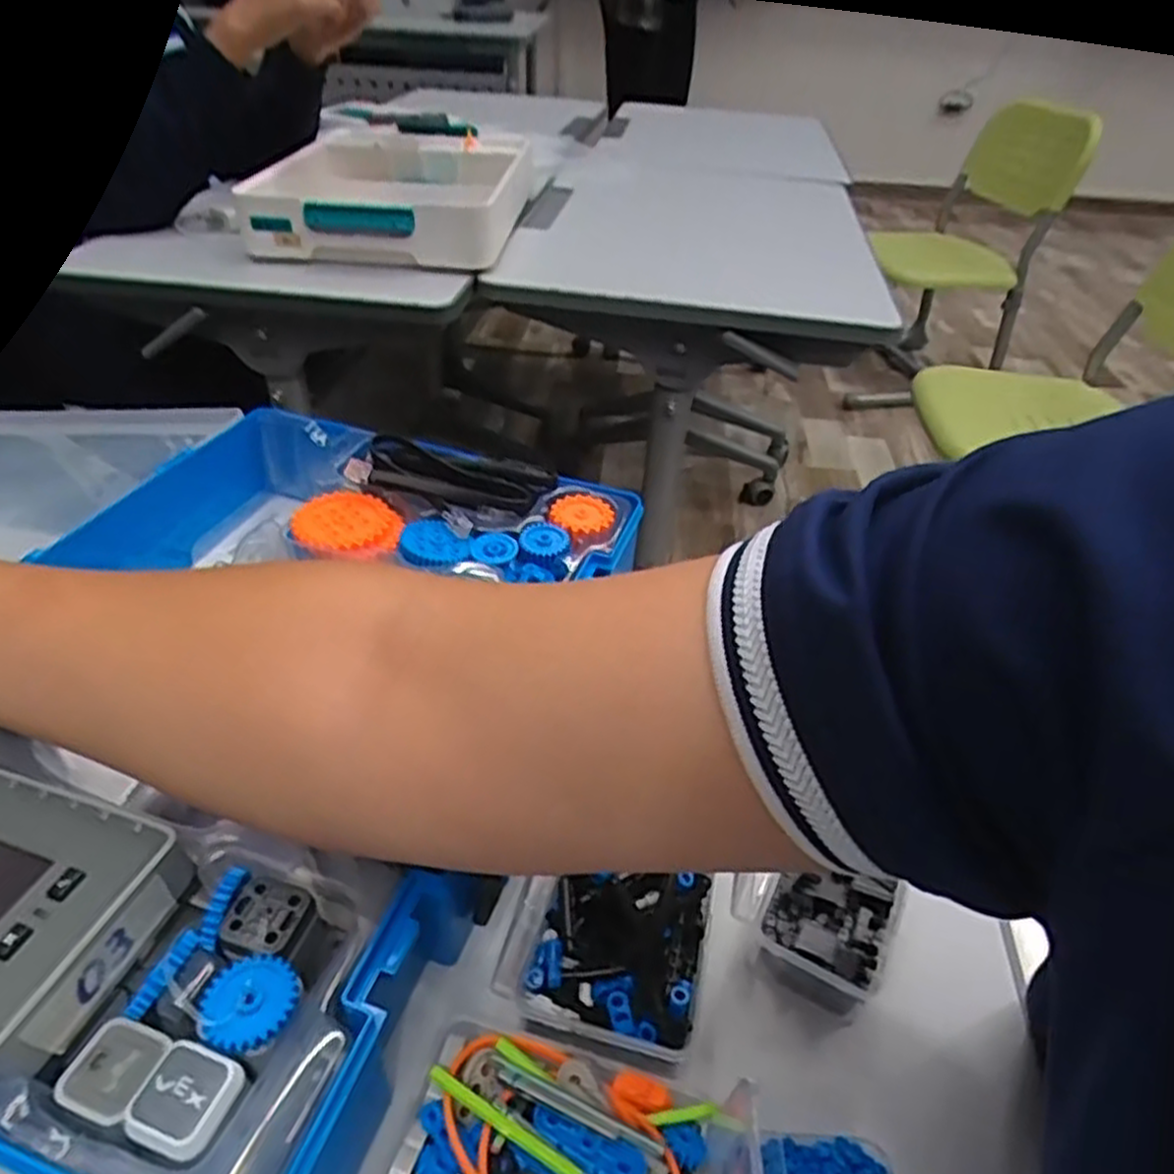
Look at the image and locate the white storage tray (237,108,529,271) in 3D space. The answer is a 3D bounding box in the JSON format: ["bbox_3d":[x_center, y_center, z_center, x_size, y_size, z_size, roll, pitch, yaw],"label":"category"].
[{"bbox_3d":[-0.247,-0.541,1.057,0.294,0.079,0.456,7,39,1],"label":"white storage tray"}]

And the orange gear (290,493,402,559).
[{"bbox_3d":[-0.128,-0.036,0.425,0.056,0.006,0.050,2,39,-1],"label":"orange gear"}]

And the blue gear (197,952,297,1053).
[{"bbox_3d":[-0.100,0.120,0.230,0.026,0.004,0.026,4,39,-3],"label":"blue gear"}]

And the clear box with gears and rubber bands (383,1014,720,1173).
[{"bbox_3d":[-0.010,0.183,0.245,0.096,0.036,0.065,12,40,11],"label":"clear box with gears and rubber bands"}]

